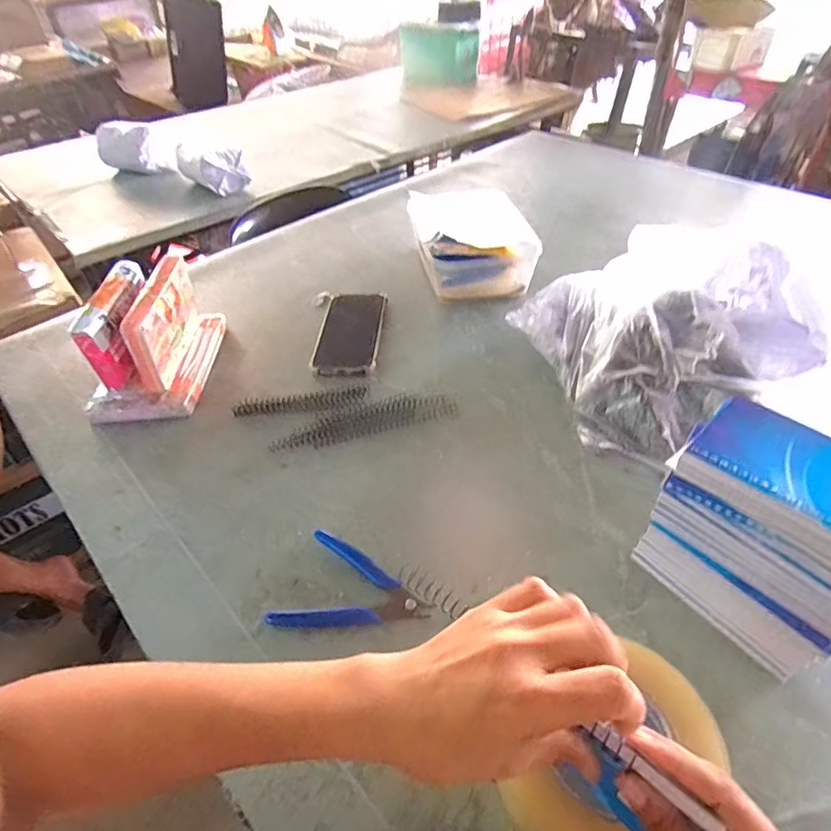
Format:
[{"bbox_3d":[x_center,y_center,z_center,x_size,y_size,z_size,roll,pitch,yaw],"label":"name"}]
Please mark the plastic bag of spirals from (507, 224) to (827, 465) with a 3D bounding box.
[{"bbox_3d":[0.265,-0.091,0.579,0.234,0.135,0.296,-12,44,-9],"label":"plastic bag of spirals"}]

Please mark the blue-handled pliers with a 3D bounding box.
[{"bbox_3d":[-0.048,0.147,0.443,0.117,0.008,0.085,12,45,16],"label":"blue-handled pliers"}]

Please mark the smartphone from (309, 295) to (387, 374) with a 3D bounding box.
[{"bbox_3d":[-0.085,-0.111,0.707,0.079,0.013,0.168,1,43,4],"label":"smartphone"}]

